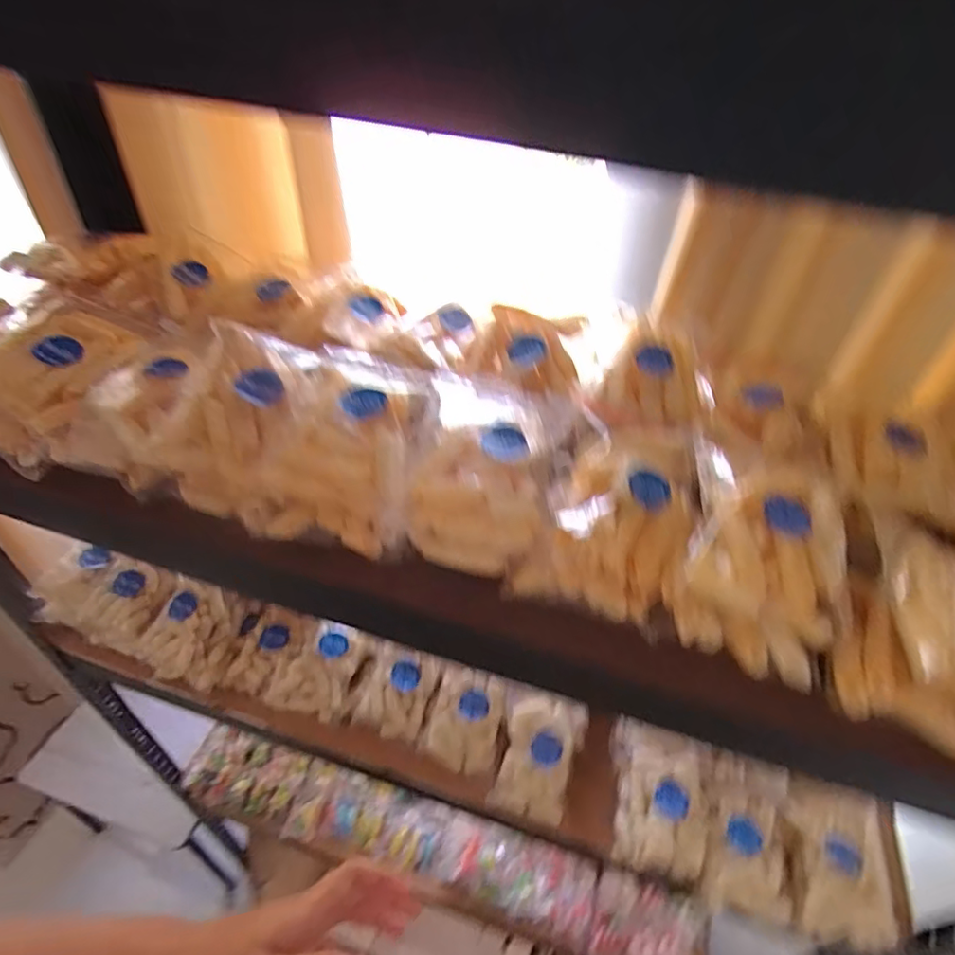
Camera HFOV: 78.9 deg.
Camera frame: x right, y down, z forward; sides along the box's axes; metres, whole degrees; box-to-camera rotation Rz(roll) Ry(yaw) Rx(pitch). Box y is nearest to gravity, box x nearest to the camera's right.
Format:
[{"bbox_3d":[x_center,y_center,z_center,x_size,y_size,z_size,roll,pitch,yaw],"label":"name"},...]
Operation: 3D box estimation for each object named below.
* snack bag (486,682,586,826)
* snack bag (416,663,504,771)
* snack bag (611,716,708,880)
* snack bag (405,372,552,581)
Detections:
[{"bbox_3d":[0.060,0.261,0.554,0.085,0.062,0.101,12,45,7],"label":"snack bag"},{"bbox_3d":[-0.012,0.232,0.568,0.073,0.035,0.088,12,82,7],"label":"snack bag"},{"bbox_3d":[0.167,0.296,0.537,0.076,0.051,0.117,8,45,3],"label":"snack bag"},{"bbox_3d":[0.004,-0.007,0.381,0.079,0.057,0.132,8,45,2],"label":"snack bag"}]

